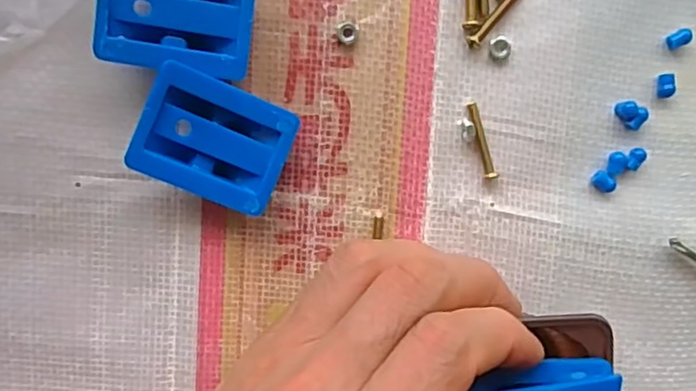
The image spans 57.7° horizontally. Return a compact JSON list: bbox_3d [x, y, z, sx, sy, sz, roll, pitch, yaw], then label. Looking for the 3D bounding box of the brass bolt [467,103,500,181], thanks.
[{"bbox_3d":[0.045,-0.018,0.211,0.005,0.004,0.026,-19,98,-1],"label":"brass bolt"}]

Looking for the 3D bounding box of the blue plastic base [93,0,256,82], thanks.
[{"bbox_3d":[-0.051,-0.055,0.192,0.043,0.019,0.034,7,97,-5],"label":"blue plastic base"}]

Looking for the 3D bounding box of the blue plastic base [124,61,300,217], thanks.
[{"bbox_3d":[-0.041,-0.017,0.198,0.044,0.018,0.034,22,95,-6],"label":"blue plastic base"}]

